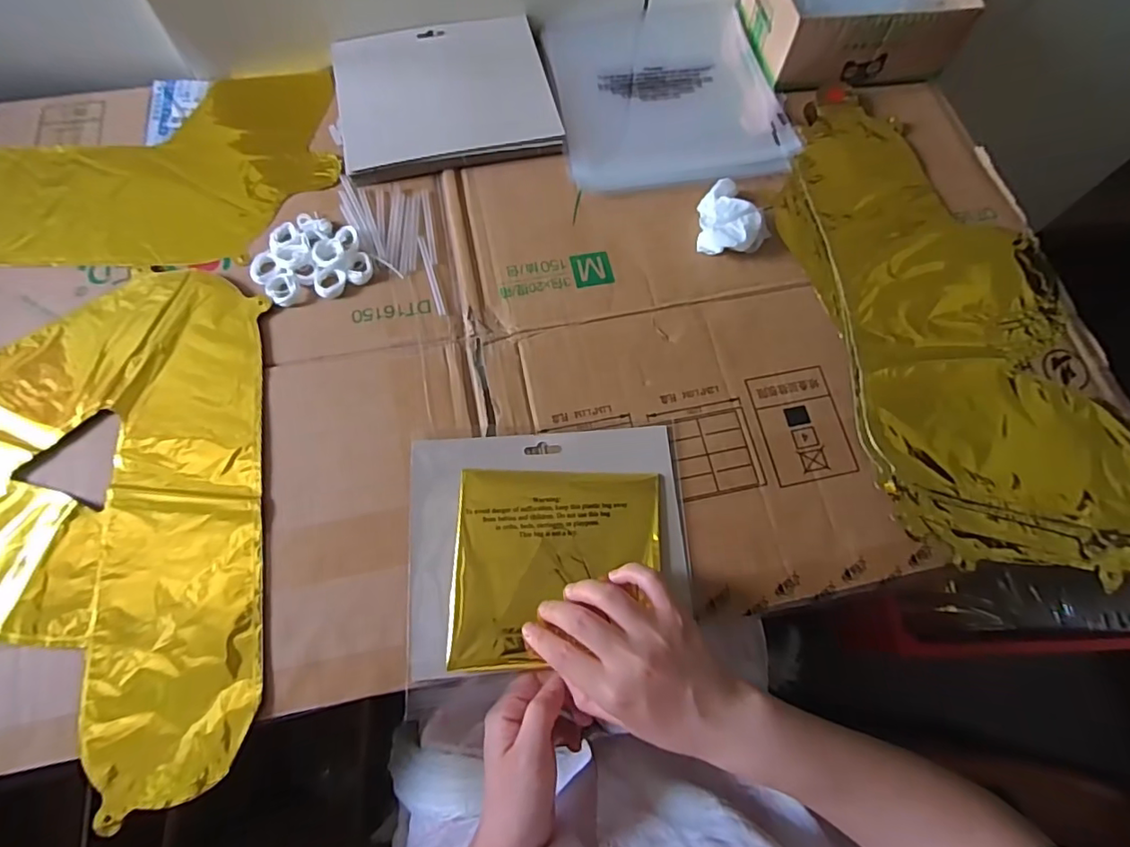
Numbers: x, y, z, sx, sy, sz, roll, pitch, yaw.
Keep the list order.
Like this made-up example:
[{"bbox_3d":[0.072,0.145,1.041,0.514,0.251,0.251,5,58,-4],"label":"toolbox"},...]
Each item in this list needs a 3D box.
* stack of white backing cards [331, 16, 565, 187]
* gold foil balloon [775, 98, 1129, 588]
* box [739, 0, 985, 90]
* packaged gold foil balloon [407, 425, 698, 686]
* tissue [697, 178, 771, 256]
[{"bbox_3d":[-0.109,-0.308,0.524,0.197,0.012,0.162,-11,72,-6],"label":"stack of white backing cards"},{"bbox_3d":[0.324,-0.090,0.479,0.229,0.010,0.461,-16,73,-8],"label":"gold foil balloon"},{"bbox_3d":[0.290,-0.416,0.560,0.188,0.064,0.139,-8,72,-5],"label":"box"},{"bbox_3d":[-0.010,0.085,0.402,0.197,0.013,0.164,-4,72,-4],"label":"packaged gold foil balloon"},{"bbox_3d":[0.139,-0.175,0.484,0.061,0.026,0.063,-36,77,-13],"label":"tissue"}]

